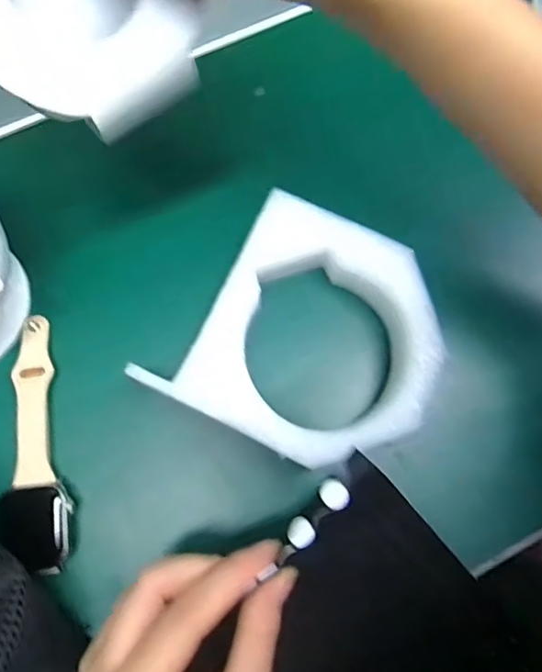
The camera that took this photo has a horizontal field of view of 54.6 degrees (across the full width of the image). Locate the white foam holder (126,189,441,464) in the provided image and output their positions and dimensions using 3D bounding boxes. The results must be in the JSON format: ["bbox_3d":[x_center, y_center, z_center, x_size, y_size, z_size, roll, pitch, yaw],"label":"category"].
[{"bbox_3d":[0.021,0.002,0.281,0.130,0.041,0.124,28,77,5],"label":"white foam holder"}]

